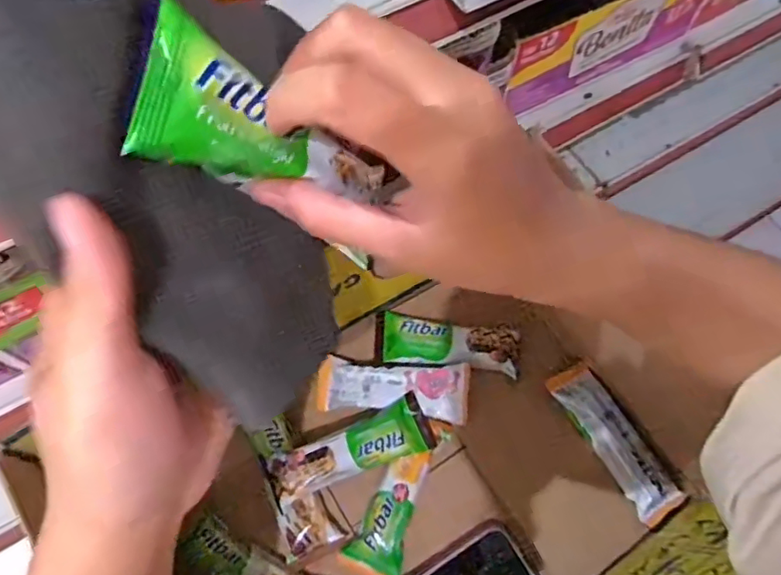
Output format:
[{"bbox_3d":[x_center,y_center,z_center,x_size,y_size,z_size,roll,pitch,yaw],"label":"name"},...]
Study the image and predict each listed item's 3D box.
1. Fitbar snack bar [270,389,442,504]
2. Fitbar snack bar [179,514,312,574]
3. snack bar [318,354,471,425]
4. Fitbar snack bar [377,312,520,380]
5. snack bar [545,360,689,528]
[{"bbox_3d":[-0.030,0.132,0.468,0.130,0.020,0.043,-22,69,-9],"label":"Fitbar snack bar"},{"bbox_3d":[-0.105,0.224,0.450,0.117,0.019,0.039,24,69,10],"label":"Fitbar snack bar"},{"bbox_3d":[-0.001,0.087,0.499,0.137,0.018,0.045,1,66,18],"label":"snack bar"},{"bbox_3d":[0.049,0.050,0.503,0.126,0.023,0.040,6,67,3],"label":"Fitbar snack bar"},{"bbox_3d":[0.188,0.127,0.480,0.039,0.022,0.132,-28,70,-11],"label":"snack bar"}]

